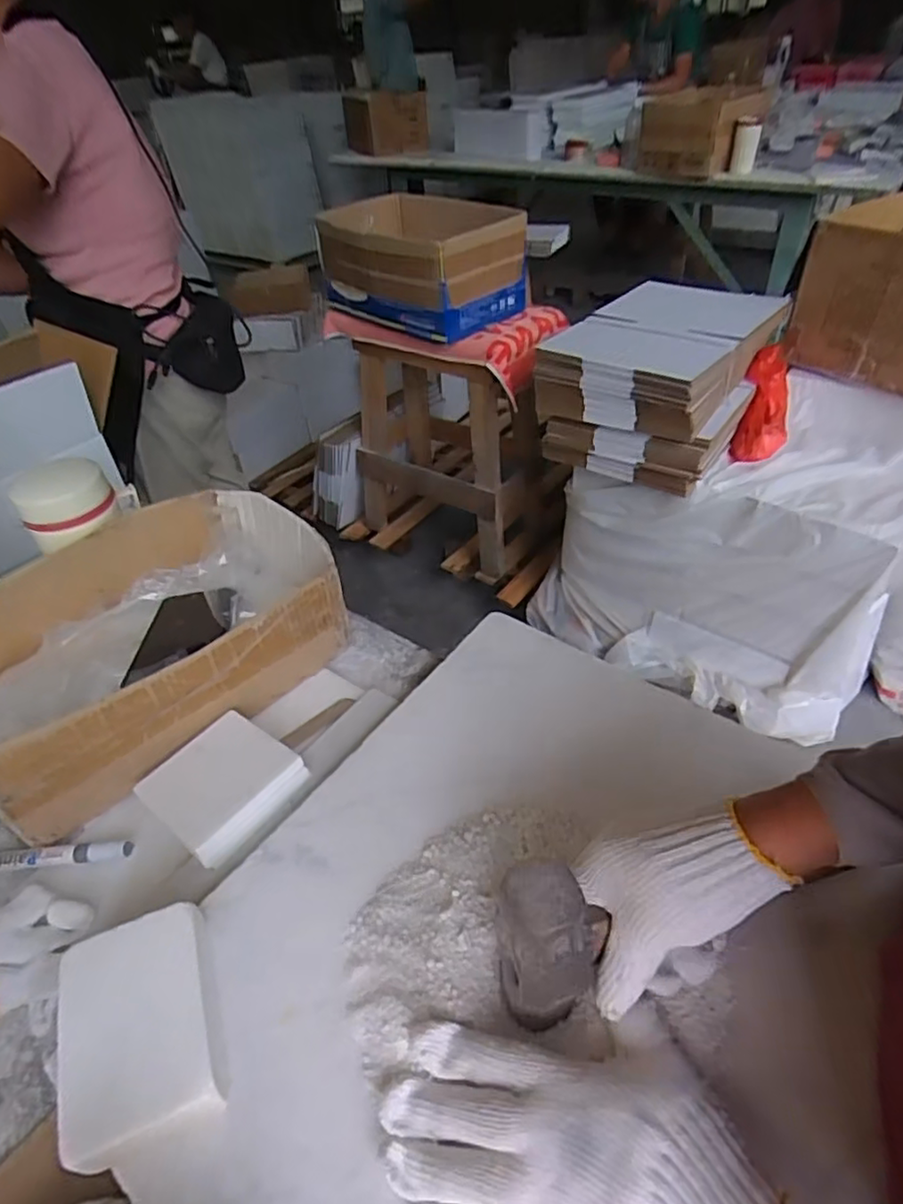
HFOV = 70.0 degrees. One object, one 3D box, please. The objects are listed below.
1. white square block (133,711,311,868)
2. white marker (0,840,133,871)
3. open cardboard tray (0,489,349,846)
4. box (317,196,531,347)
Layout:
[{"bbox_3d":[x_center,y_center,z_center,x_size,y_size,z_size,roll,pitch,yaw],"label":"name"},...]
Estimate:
[{"bbox_3d":[-0.184,0.146,0.522,0.106,0.026,0.100,27,51,32],"label":"white square block"},{"bbox_3d":[-0.319,0.201,0.505,0.142,0.018,0.016,-4,41,3],"label":"white marker"},{"bbox_3d":[-0.304,0.035,0.611,0.376,0.098,0.253,-28,46,-23],"label":"open cardboard tray"},{"bbox_3d":[-0.050,-0.784,1.489,0.412,0.211,0.352,21,48,28],"label":"box"}]

